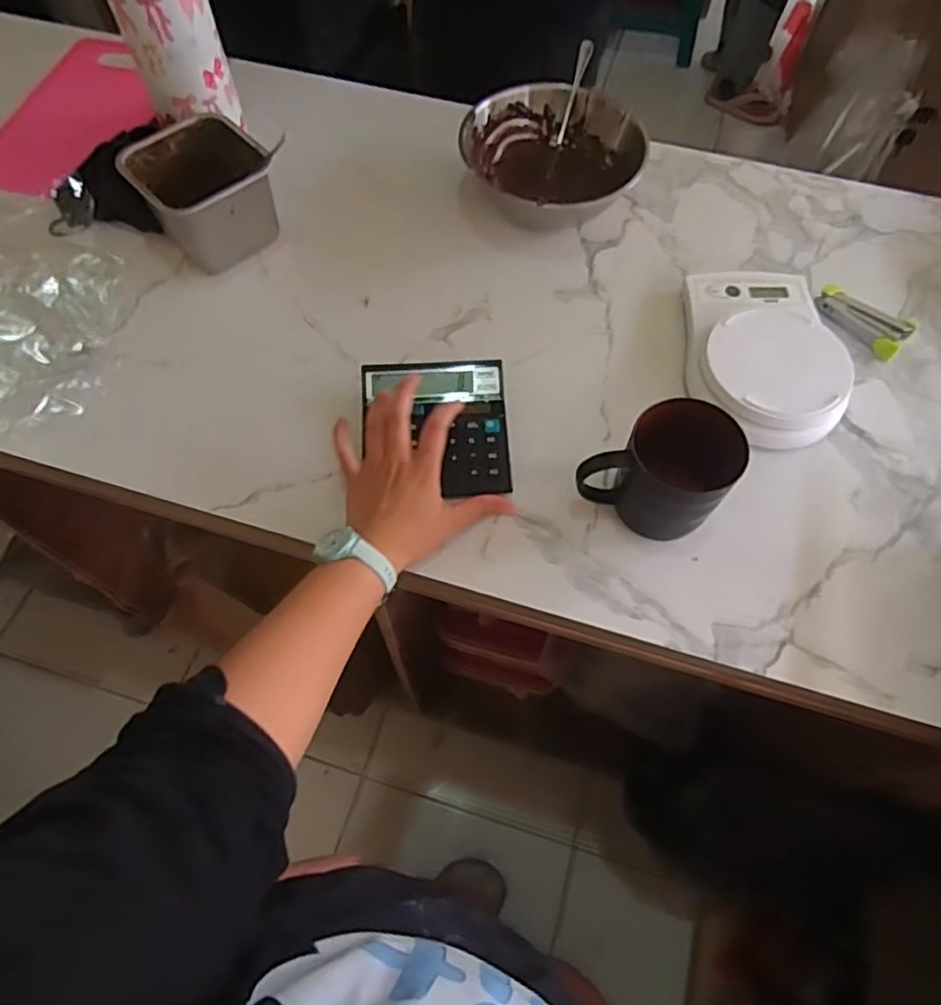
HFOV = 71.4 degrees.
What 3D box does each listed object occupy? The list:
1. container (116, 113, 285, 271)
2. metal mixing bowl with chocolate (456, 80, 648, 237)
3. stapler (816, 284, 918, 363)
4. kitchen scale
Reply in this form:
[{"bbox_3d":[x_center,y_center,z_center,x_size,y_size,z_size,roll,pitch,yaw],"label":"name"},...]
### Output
[{"bbox_3d":[-0.264,-0.305,0.656,0.108,0.094,0.119,41,70,18],"label":"container"},{"bbox_3d":[0.084,-0.368,0.701,0.174,0.080,0.149,-15,65,-8],"label":"metal mixing bowl with chocolate"},{"bbox_3d":[0.386,-0.181,0.645,0.042,0.019,0.090,-39,70,-18],"label":"stapler"},{"bbox_3d":[0.270,-0.143,0.609,0.130,0.045,0.202,2,63,0],"label":"kitchen scale"}]

